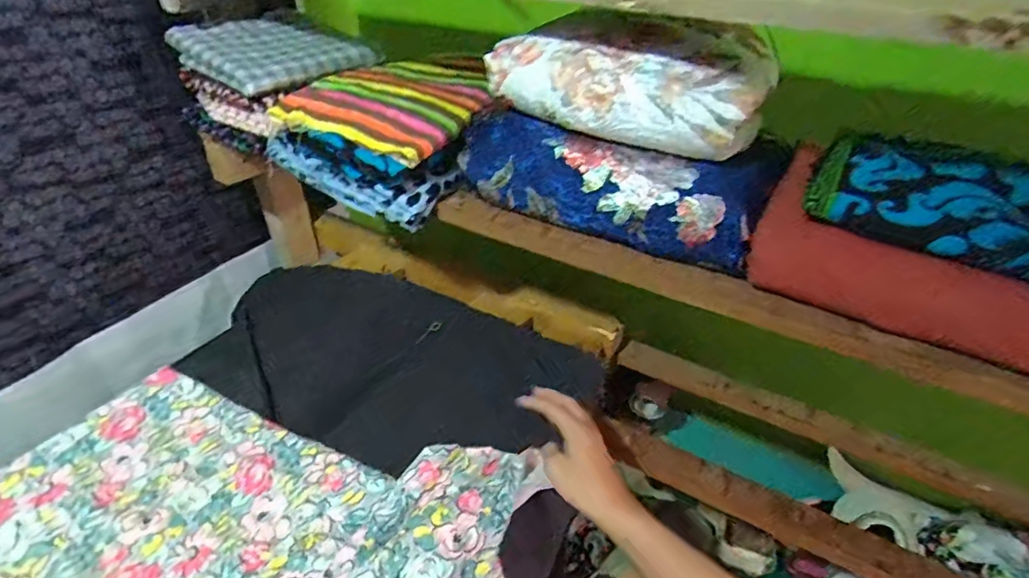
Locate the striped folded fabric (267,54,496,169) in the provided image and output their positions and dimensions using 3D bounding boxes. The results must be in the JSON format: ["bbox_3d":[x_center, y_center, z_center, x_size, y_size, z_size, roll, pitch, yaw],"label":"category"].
[{"bbox_3d":[-0.127,-0.215,0.635,0.207,0.040,0.221,18,39,22],"label":"striped folded fabric"}]

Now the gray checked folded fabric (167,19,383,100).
[{"bbox_3d":[-0.293,-0.297,0.689,0.164,0.046,0.201,30,45,33],"label":"gray checked folded fabric"}]

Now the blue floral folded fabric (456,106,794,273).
[{"bbox_3d":[0.091,-0.112,0.539,0.300,0.082,0.103,19,39,23],"label":"blue floral folded fabric"}]

